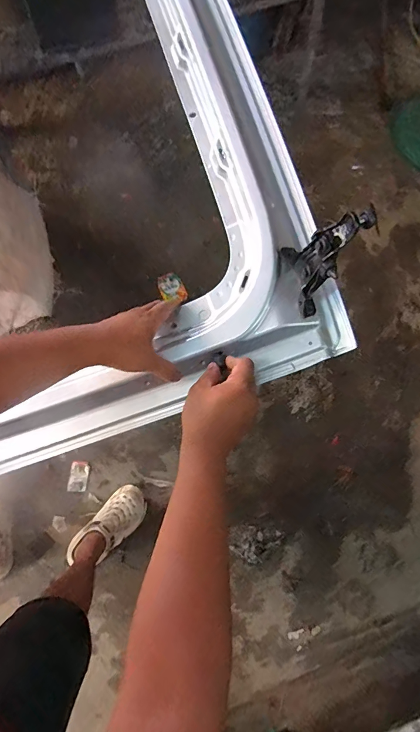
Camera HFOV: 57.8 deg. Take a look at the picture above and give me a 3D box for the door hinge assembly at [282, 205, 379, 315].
[{"bbox_3d":[0.154,-0.135,0.493,0.029,0.141,0.097,-8,80,-27],"label":"door hinge assembly"}]

